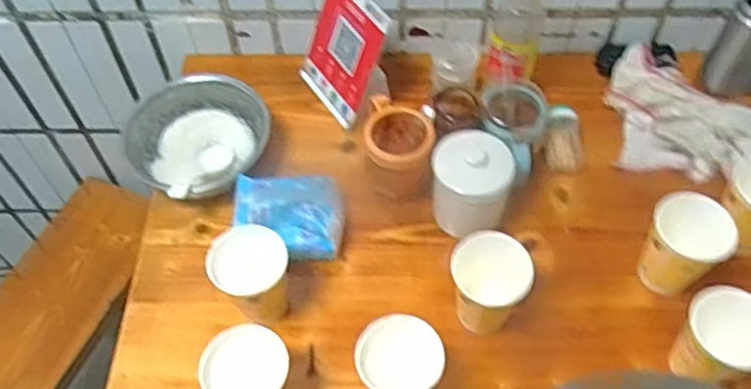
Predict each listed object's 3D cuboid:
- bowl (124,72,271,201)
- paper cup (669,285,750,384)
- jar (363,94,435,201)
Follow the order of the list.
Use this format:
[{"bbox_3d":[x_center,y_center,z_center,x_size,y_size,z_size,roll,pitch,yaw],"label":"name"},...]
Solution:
[{"bbox_3d":[-0.219,-0.069,0.849,0.162,0.080,0.166,0,57,0],"label":"bowl"},{"bbox_3d":[0.329,0.146,0.652,0.068,0.107,0.079,-20,59,-12],"label":"paper cup"},{"bbox_3d":[0.027,-0.050,0.821,0.080,0.094,0.097,0,57,1],"label":"jar"}]

